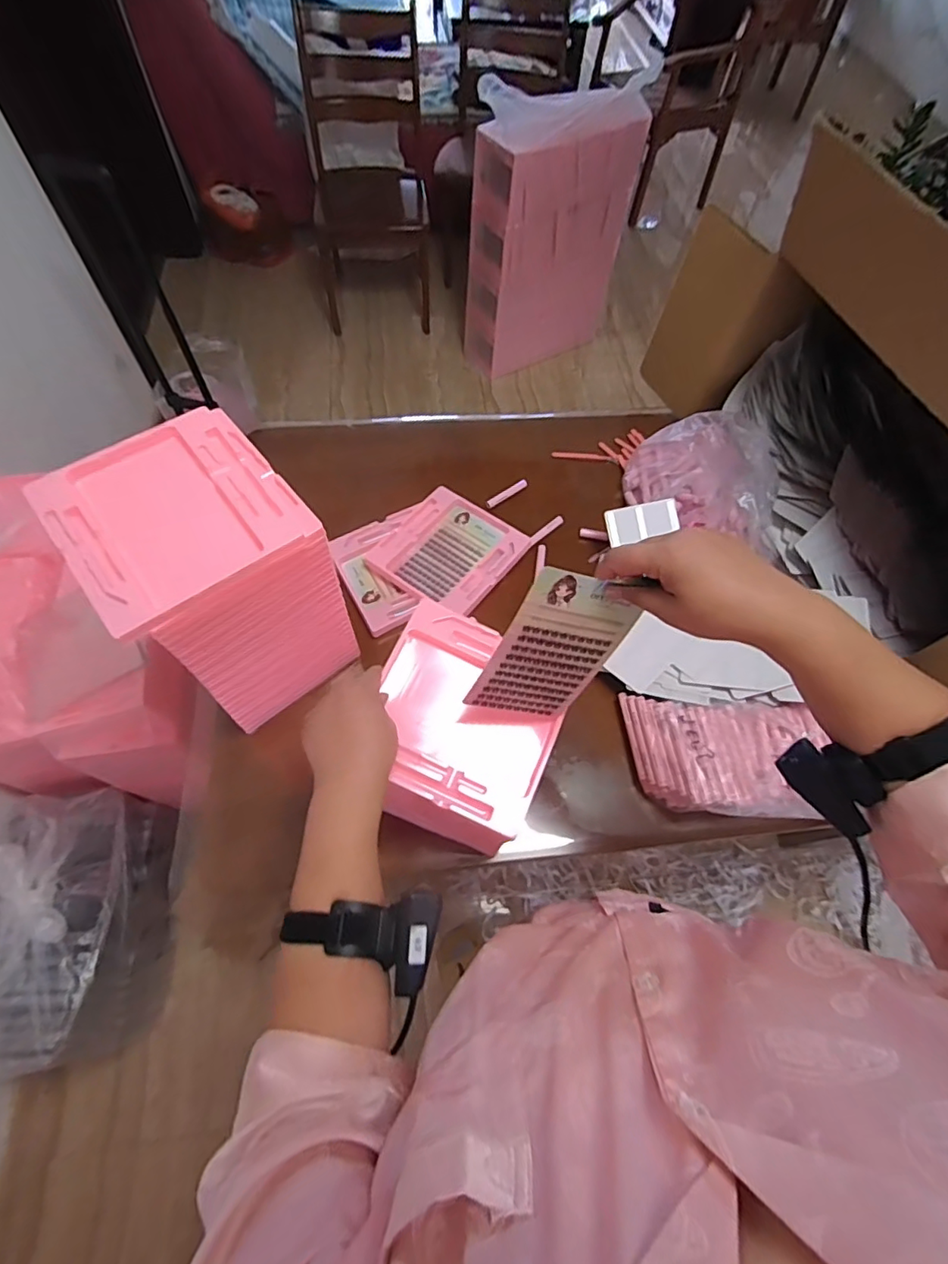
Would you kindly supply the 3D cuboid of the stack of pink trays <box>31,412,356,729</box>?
[{"bbox_3d":[-0.297,-0.055,0.663,0.216,0.311,0.189,-35,70,-19],"label":"stack of pink trays"}]

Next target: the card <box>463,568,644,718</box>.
[{"bbox_3d":[0.073,0.020,0.498,0.106,0.170,0.008,12,42,-21],"label":"card"}]

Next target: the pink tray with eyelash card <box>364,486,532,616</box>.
[{"bbox_3d":[-0.039,-0.134,0.872,0.195,0.025,0.185,34,66,14],"label":"pink tray with eyelash card"}]

